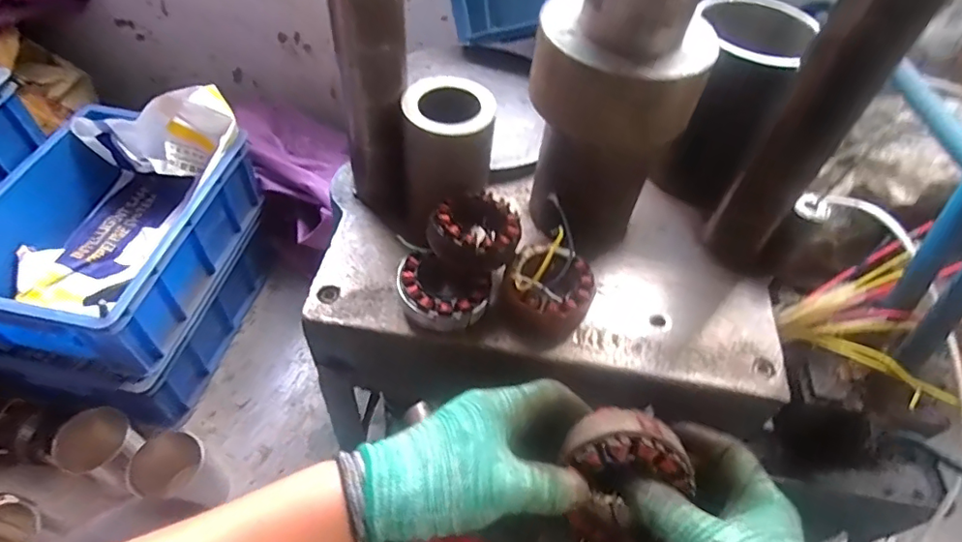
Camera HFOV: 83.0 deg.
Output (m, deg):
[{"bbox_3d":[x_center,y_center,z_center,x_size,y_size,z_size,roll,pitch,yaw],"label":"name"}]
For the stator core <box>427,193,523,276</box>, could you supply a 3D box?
[{"bbox_3d":[-0.006,-0.038,0.518,0.083,0.044,0.082,3,51,-3],"label":"stator core"}]

